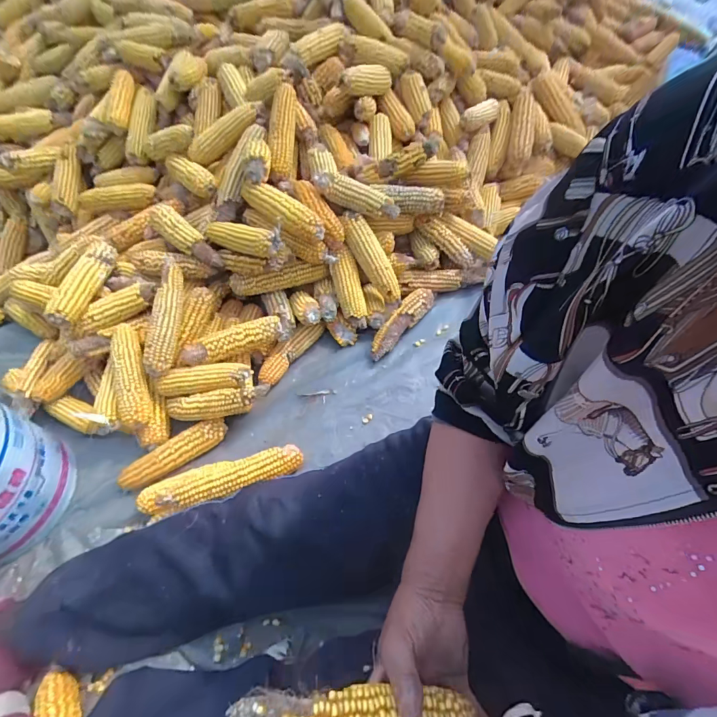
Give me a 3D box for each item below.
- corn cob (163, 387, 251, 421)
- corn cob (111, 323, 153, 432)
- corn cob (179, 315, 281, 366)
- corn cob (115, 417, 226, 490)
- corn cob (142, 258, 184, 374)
[{"bbox_3d":[-0.263,0.081,0.669,0.161,0.048,0.043,-5,56,2],"label":"corn cob"},{"bbox_3d":[-0.395,0.025,0.676,0.057,0.043,0.186,-16,77,-5],"label":"corn cob"},{"bbox_3d":[-0.227,-0.031,0.681,0.181,0.044,0.049,-15,56,-5],"label":"corn cob"},{"bbox_3d":[-0.324,0.165,0.672,0.191,0.036,0.043,-26,58,-12],"label":"corn cob"},{"bbox_3d":[-0.339,-0.074,0.685,0.041,0.052,0.208,1,77,6],"label":"corn cob"}]

